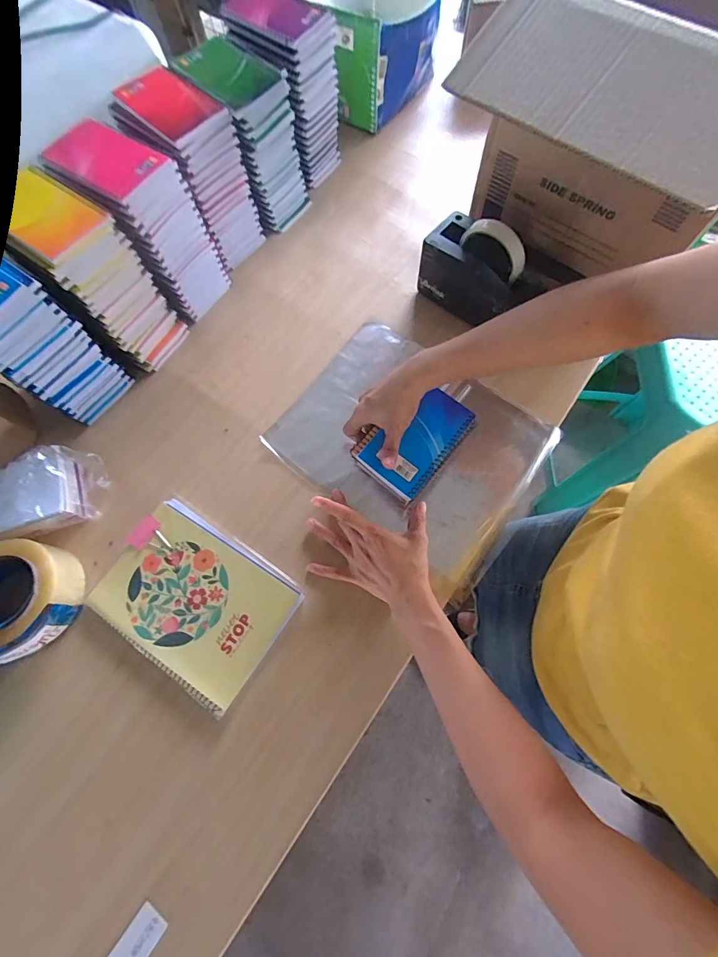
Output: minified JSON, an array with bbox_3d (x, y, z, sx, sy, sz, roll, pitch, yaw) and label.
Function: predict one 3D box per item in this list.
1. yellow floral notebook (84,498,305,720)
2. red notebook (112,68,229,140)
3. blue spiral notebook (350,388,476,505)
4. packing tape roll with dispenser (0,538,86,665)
[{"bbox_3d":[-0.201,0.146,0.483,0.220,0.015,0.162,33,74,12],"label":"yellow floral notebook"},{"bbox_3d":[-0.242,-0.482,0.506,0.079,0.009,0.131,-43,76,-12],"label":"red notebook"},{"bbox_3d":[0.070,-0.049,0.490,0.092,0.020,0.140,42,76,15],"label":"blue spiral notebook"},{"bbox_3d":[-0.418,0.145,0.462,0.152,0.058,0.137,-11,70,-2],"label":"packing tape roll with dispenser"}]

